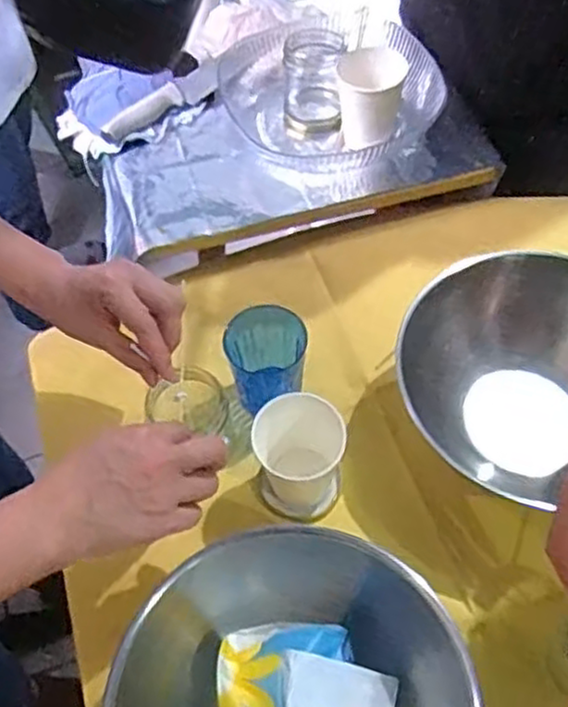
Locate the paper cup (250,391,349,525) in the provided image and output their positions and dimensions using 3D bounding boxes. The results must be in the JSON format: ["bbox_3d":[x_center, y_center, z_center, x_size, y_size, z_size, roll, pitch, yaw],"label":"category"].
[{"bbox_3d":[0.013,0.086,0.620,0.072,0.079,0.081,8,59,9],"label":"paper cup"}]

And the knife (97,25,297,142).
[{"bbox_3d":[-0.100,-0.323,0.865,0.255,0.028,0.043,-31,61,-14],"label":"knife"}]

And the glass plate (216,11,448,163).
[{"bbox_3d":[0.050,-0.308,0.824,0.202,0.057,0.251,-33,61,-15],"label":"glass plate"}]

